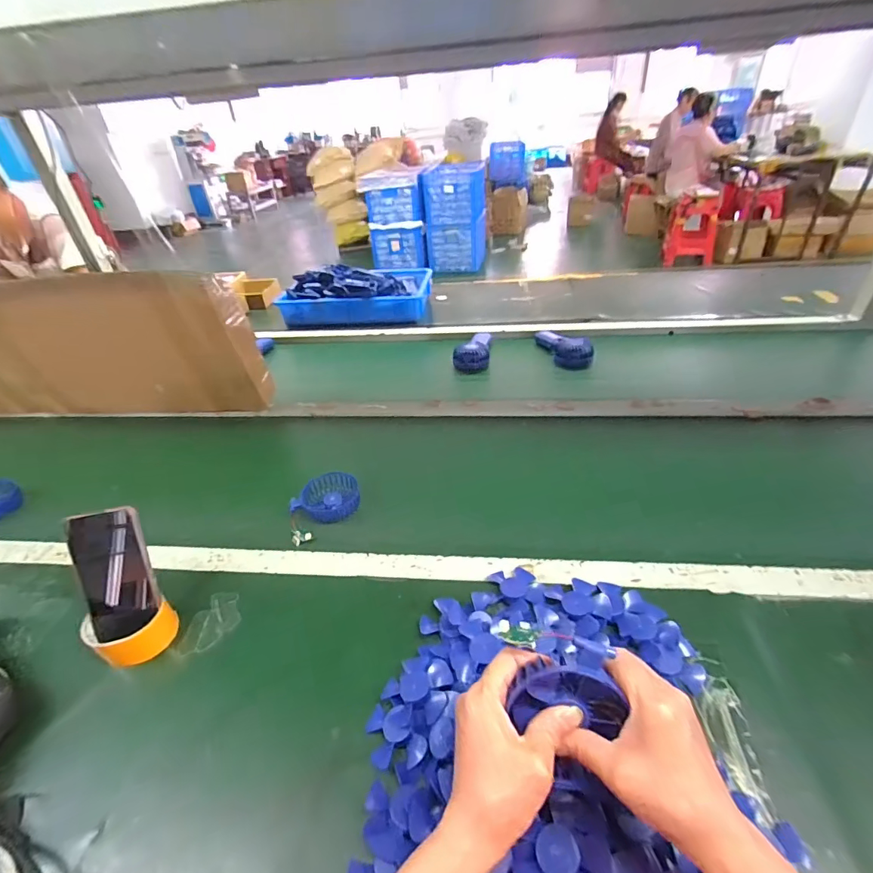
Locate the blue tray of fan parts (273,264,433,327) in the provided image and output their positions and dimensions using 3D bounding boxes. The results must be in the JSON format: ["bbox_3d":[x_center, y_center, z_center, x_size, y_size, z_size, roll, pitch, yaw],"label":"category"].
[{"bbox_3d":[-0.229,-0.431,1.295,0.415,0.119,0.247,-1,37,5],"label":"blue tray of fan parts"}]

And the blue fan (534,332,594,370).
[{"bbox_3d":[0.301,-0.217,1.087,0.058,0.079,0.174,-26,45,-26],"label":"blue fan"}]

